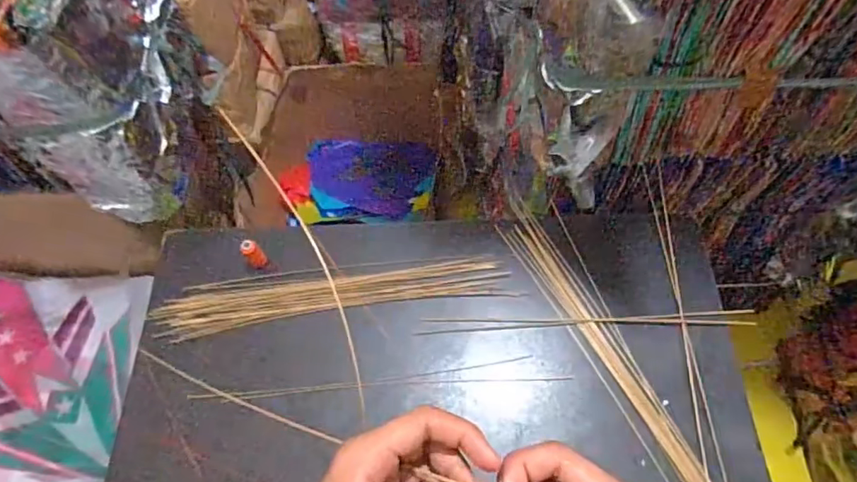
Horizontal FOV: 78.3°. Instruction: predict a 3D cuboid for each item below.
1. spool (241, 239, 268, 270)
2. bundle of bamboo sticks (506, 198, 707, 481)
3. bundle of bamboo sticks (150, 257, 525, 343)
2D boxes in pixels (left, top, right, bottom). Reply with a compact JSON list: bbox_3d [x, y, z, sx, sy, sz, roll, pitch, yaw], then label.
[{"bbox_3d":[-0.243,0.018,0.735,0.023,0.049,0.022,-1,62,3],"label":"spool"},{"bbox_3d":[0.259,0.181,0.667,0.045,0.031,0.563,-26,63,-10],"label":"bundle of bamboo sticks"},{"bbox_3d":[-0.130,0.068,0.738,0.479,0.027,0.087,-7,53,-5],"label":"bundle of bamboo sticks"}]

